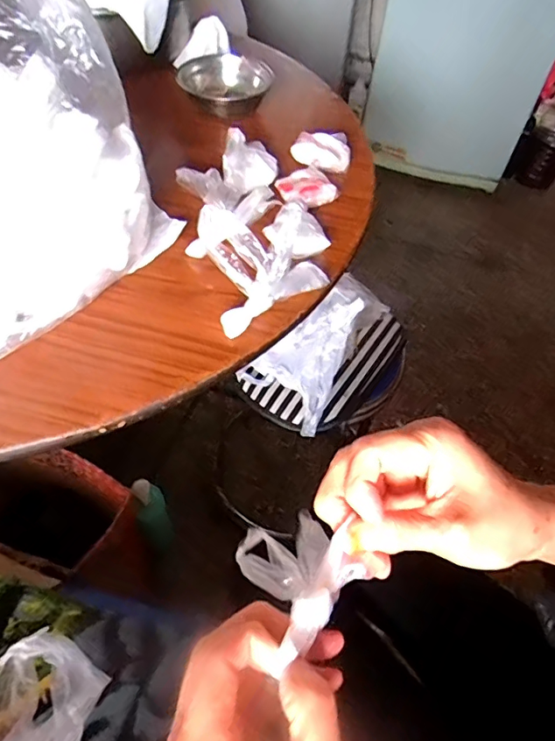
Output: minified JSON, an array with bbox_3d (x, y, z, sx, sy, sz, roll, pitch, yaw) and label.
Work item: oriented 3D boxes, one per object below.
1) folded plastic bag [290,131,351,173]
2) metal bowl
[{"bbox_3d":[0.055,-0.273,0.619,0.071,0.023,0.050,11,52,2],"label":"folded plastic bag"},{"bbox_3d":[-0.069,-0.393,0.691,0.117,0.041,0.117,3,53,-4],"label":"metal bowl"}]

